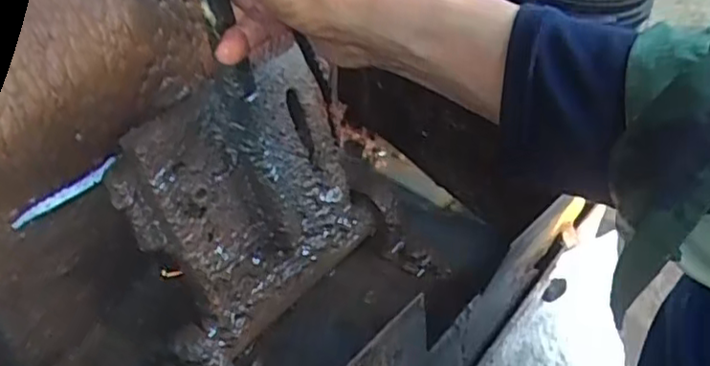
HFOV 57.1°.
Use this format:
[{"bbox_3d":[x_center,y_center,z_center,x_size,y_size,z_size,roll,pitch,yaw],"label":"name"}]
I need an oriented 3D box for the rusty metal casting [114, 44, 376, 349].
[{"bbox_3d":[-0.071,0.009,0.480,0.065,0.193,0.174,13,43,42],"label":"rusty metal casting"}]

